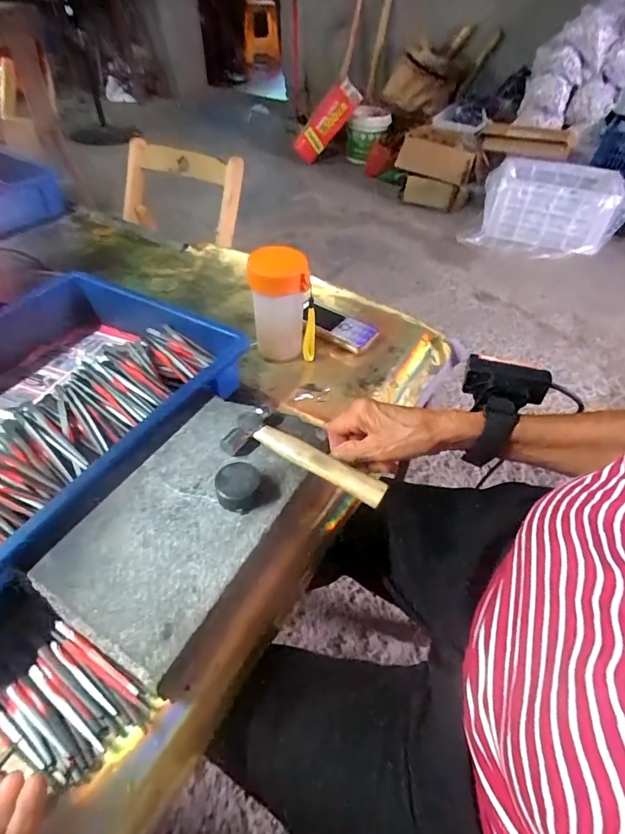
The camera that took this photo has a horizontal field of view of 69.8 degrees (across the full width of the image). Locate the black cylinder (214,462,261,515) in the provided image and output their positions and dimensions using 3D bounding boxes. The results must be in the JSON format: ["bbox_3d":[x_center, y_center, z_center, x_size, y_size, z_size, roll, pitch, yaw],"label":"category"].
[{"bbox_3d":[-0.062,0.059,0.378,0.035,0.020,0.038,1,46,-1],"label":"black cylinder"}]

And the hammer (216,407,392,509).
[{"bbox_3d":[-0.007,0.038,0.402,0.149,0.015,0.054,24,50,17],"label":"hammer"}]

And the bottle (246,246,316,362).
[{"bbox_3d":[-0.037,-0.133,0.551,0.076,0.137,0.062,-7,47,-9],"label":"bottle"}]

